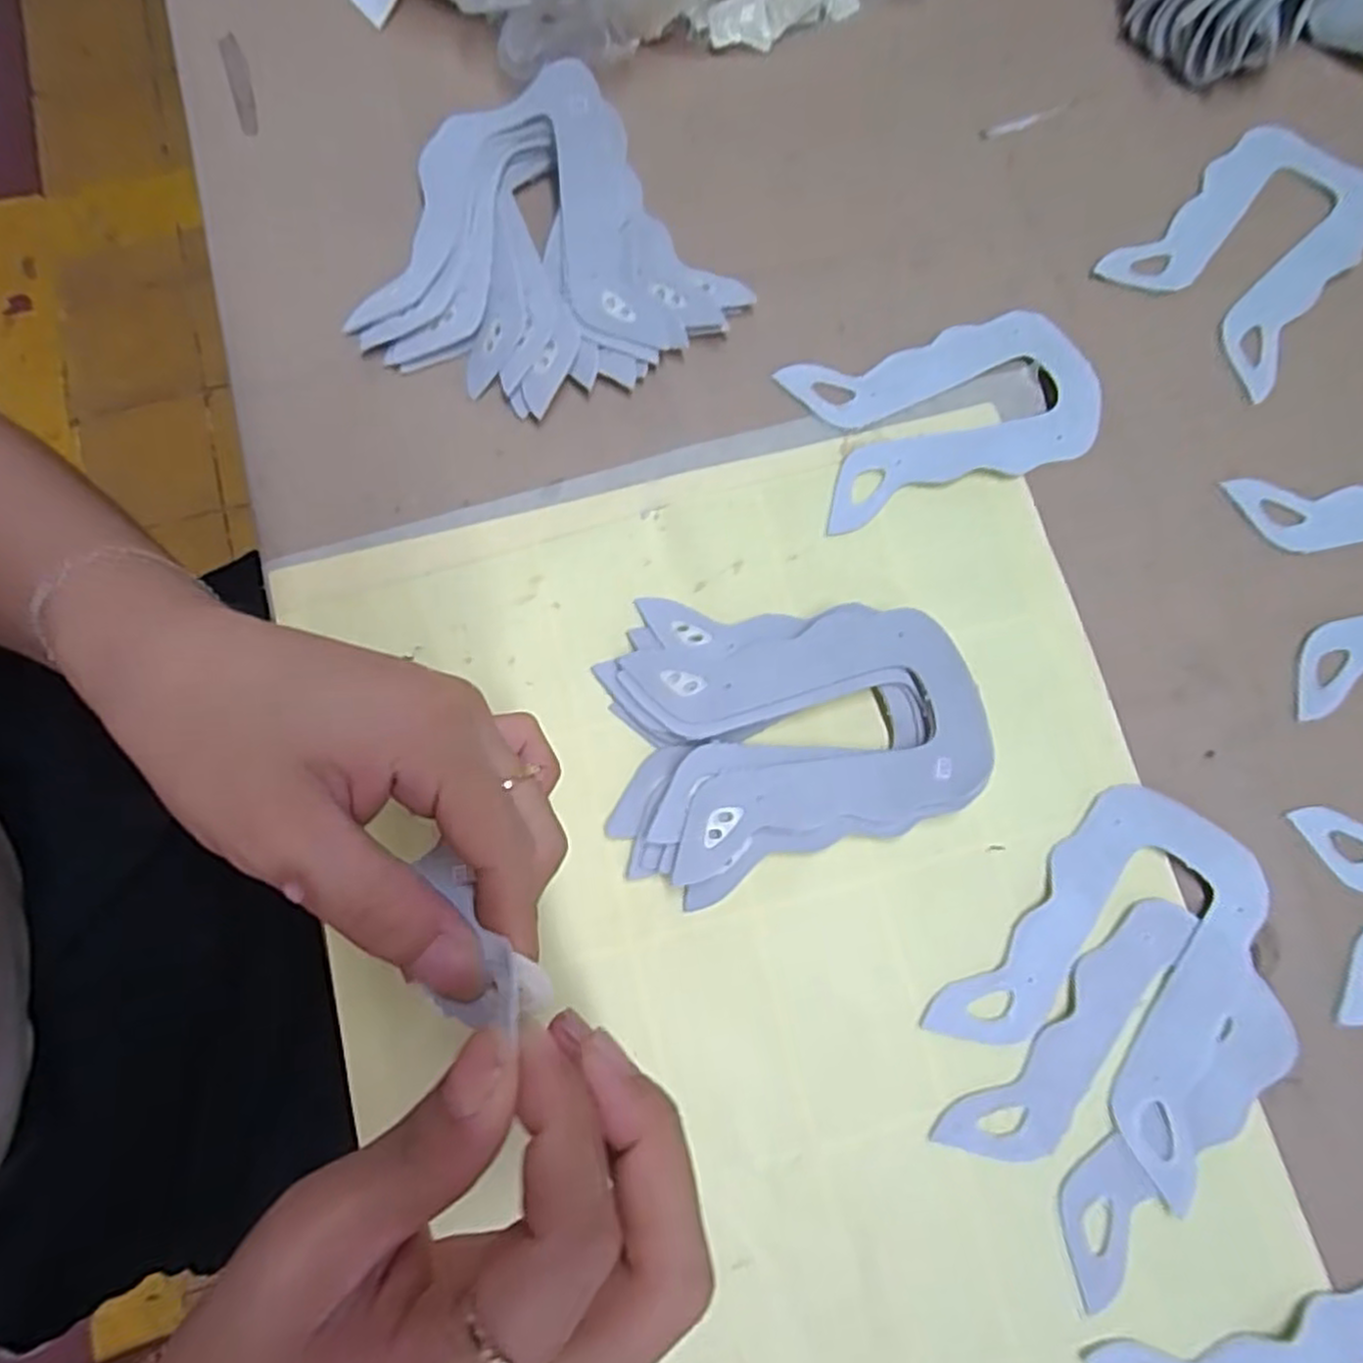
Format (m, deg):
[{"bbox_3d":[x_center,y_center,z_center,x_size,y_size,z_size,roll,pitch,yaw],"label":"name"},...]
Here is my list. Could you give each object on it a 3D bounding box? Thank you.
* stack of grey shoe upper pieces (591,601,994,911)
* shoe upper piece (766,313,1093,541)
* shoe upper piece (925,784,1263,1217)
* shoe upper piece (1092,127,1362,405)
[{"bbox_3d":[0.042,0.020,0.288,0.135,0.022,0.109,-6,79,-2],"label":"stack of grey shoe upper pieces"},{"bbox_3d":[0.115,-0.116,0.324,0.126,0.005,0.073,-16,80,-1],"label":"shoe upper piece"},{"bbox_3d":[0.166,0.103,0.279,0.097,0.004,0.122,34,81,6],"label":"shoe upper piece"},{"bbox_3d":[0.264,-0.202,0.343,0.087,0.005,0.125,41,81,7],"label":"shoe upper piece"}]

